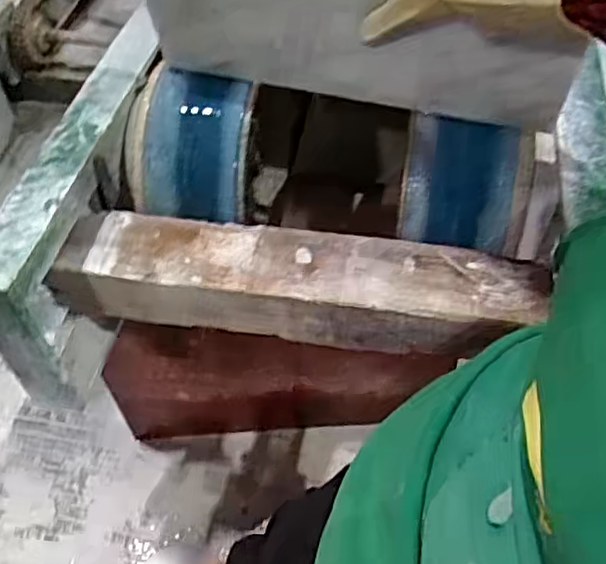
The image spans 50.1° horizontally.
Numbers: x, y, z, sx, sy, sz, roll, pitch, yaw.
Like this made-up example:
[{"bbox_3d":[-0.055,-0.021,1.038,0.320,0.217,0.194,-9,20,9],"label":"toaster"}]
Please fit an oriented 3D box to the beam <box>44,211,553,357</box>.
[{"bbox_3d":[-0.013,0.004,0.762,0.558,0.088,0.107,7,53,7],"label":"beam"}]

